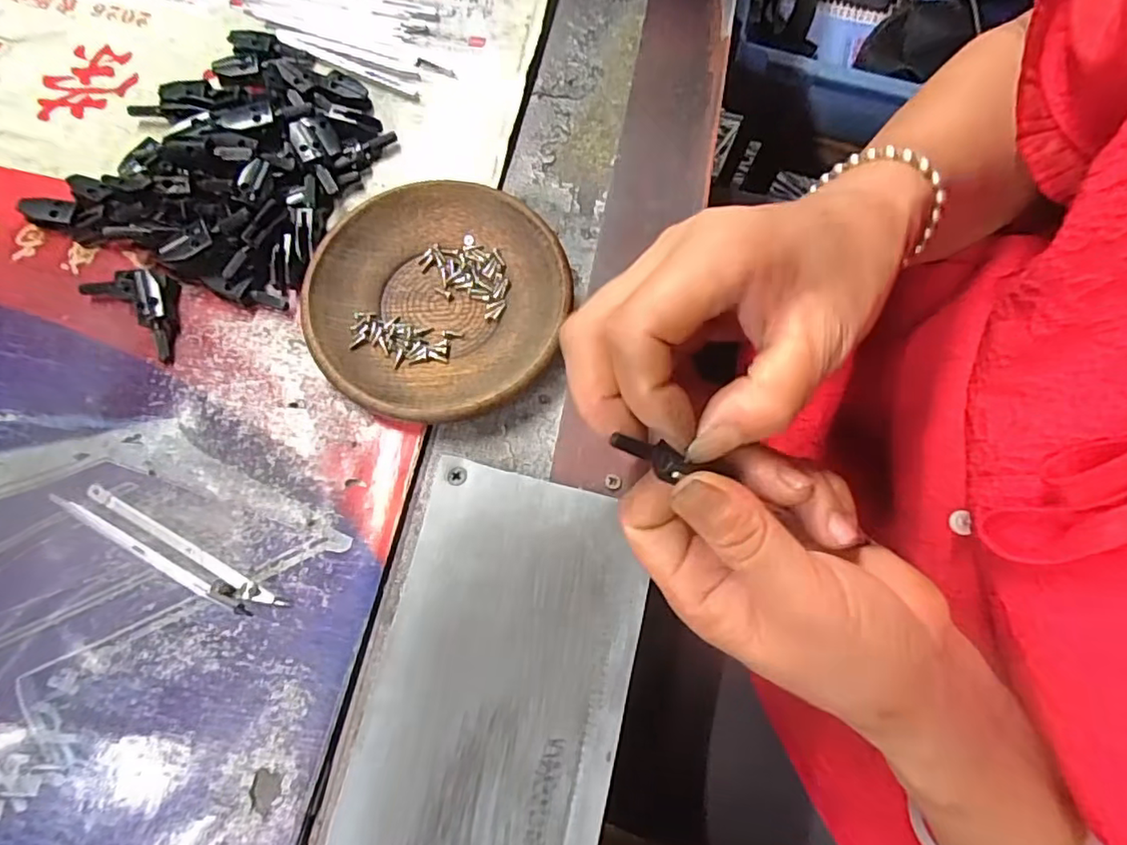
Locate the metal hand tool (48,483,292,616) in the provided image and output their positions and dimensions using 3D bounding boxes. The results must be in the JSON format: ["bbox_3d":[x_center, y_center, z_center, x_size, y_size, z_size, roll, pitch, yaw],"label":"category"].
[{"bbox_3d":[-0.159,0.053,0.246,0.100,0.005,0.014,28,74,7],"label":"metal hand tool"}]

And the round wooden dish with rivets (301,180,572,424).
[{"bbox_3d":[-0.056,-0.055,0.275,0.110,0.018,0.114,0,73,-2],"label":"round wooden dish with rivets"}]

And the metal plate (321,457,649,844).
[{"bbox_3d":[-0.029,0.117,0.224,0.093,0.005,0.196,13,72,3],"label":"metal plate"}]

